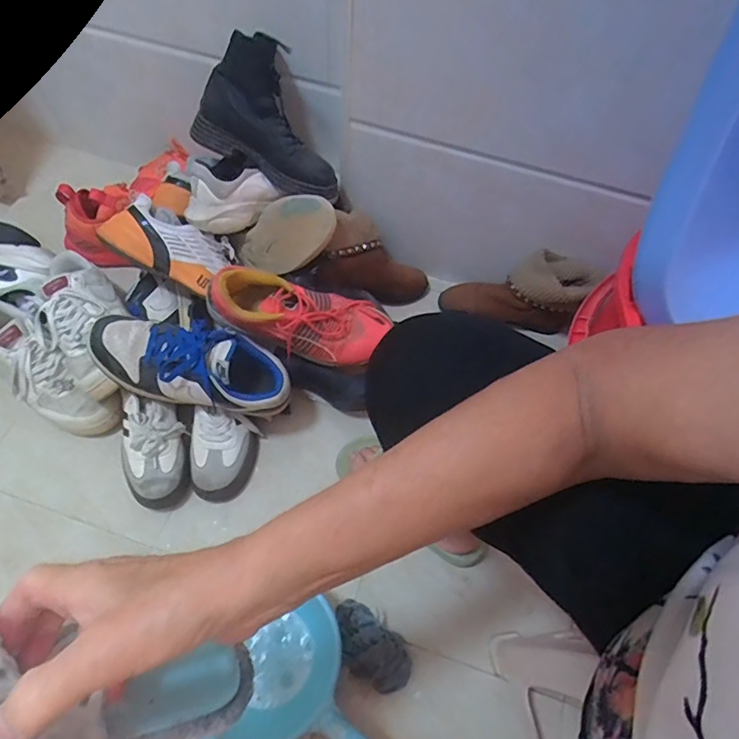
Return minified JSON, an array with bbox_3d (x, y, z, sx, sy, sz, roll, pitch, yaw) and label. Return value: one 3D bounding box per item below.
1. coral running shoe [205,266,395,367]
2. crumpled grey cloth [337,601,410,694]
[{"bbox_3d":[-0.105,-0.081,0.760,0.254,0.098,0.091,16,60,-15],"label":"coral running shoe"},{"bbox_3d":[0.002,0.368,0.665,0.121,0.046,0.071,34,64,14],"label":"crumpled grey cloth"}]

